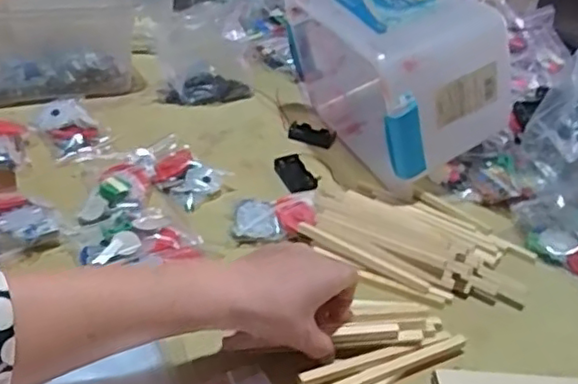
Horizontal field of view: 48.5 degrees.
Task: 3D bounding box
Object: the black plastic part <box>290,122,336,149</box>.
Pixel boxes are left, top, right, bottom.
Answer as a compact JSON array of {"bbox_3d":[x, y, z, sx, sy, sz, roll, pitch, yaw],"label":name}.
[{"bbox_3d":[0.030,-0.075,0.847,0.060,0.014,0.035,11,33,6],"label":"black plastic part"}]

